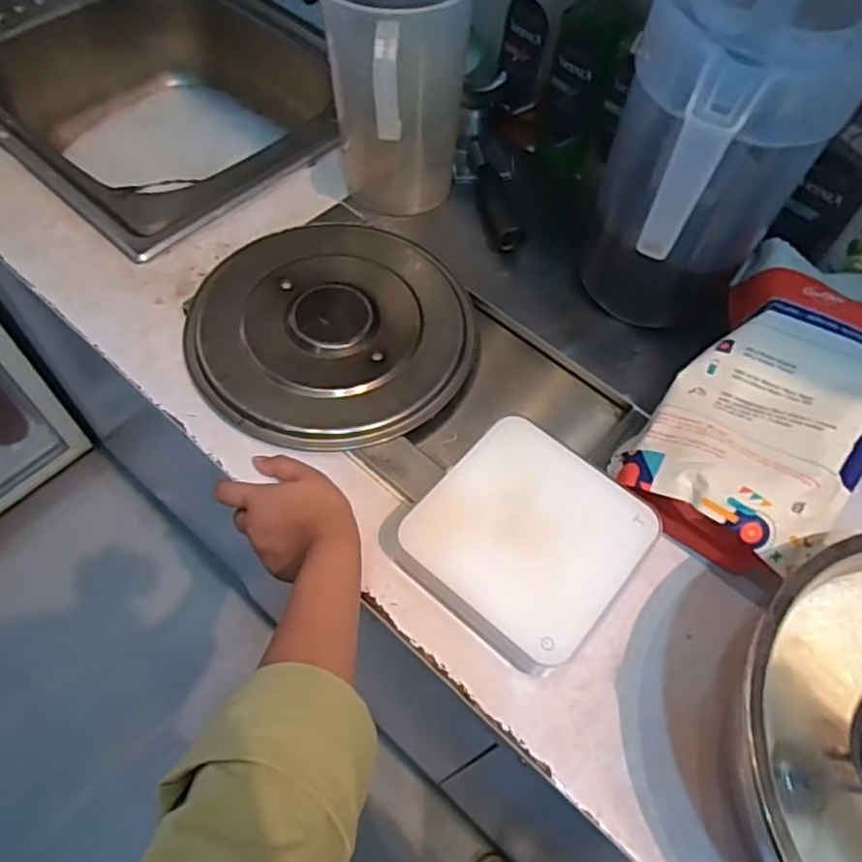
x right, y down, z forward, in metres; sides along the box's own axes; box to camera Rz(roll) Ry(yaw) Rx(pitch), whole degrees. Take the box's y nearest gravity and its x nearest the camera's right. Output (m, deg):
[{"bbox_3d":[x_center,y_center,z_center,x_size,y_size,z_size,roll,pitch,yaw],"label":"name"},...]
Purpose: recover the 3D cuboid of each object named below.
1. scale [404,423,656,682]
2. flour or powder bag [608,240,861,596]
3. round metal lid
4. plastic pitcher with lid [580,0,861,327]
[{"bbox_3d":[0.071,0.087,0.515,0.153,0.049,0.160,38,63,17],"label":"scale"},{"bbox_3d":[0.295,-0.031,0.558,0.155,0.112,0.311,34,63,16],"label":"flour or powder bag"},{"bbox_3d":[-0.097,-0.104,0.631,0.256,0.025,0.272,1,59,-2],"label":"round metal lid"},{"bbox_3d":[0.224,-0.207,0.547,0.156,0.265,0.196,26,61,12],"label":"plastic pitcher with lid"}]

